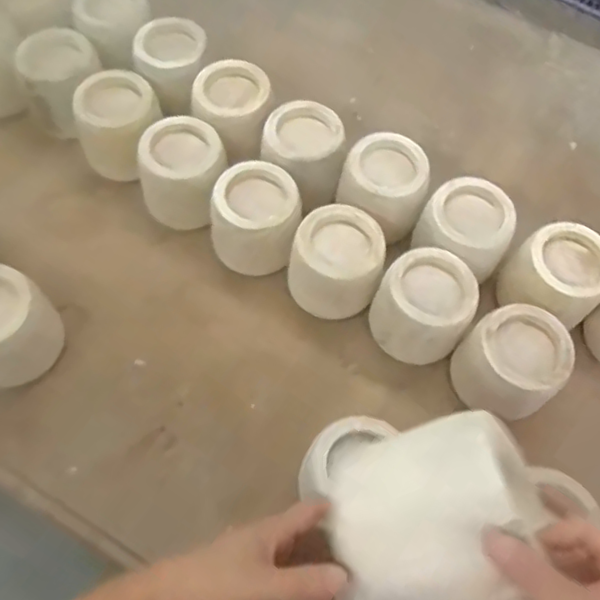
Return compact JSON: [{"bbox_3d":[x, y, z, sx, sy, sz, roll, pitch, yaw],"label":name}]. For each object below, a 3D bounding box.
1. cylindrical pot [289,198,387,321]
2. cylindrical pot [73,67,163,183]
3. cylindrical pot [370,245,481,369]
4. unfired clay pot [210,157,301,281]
[{"bbox_3d":[0.054,-0.050,0.888,0.127,0.124,0.127,1,64,-3],"label":"cylindrical pot"},{"bbox_3d":[-0.289,-0.283,0.967,0.122,0.112,0.132,1,64,-3],"label":"cylindrical pot"},{"bbox_3d":[0.176,0.013,0.868,0.128,0.118,0.135,1,64,-3],"label":"cylindrical pot"},{"bbox_3d":[-0.065,-0.118,0.916,0.136,0.124,0.134,6,64,0],"label":"unfired clay pot"}]

